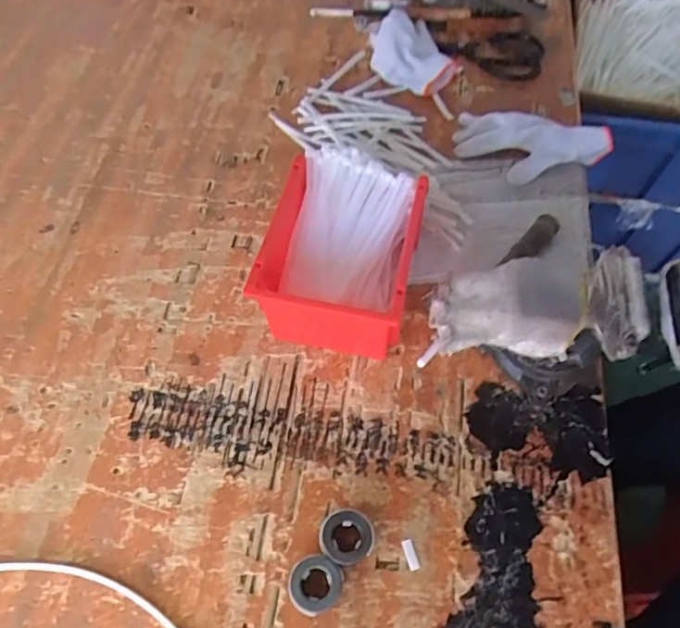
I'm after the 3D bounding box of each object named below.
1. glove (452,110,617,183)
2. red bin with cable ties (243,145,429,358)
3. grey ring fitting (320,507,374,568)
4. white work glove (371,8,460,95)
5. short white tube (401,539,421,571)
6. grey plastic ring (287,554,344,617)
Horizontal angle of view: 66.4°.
[{"bbox_3d":[0.262,-0.231,0.730,0.202,0.022,0.103,16,83,14],"label":"glove"},{"bbox_3d":[0.007,-0.067,0.585,0.147,0.114,0.198,11,63,7],"label":"red bin with cable ties"},{"bbox_3d":[0.007,0.205,0.482,0.050,0.033,0.049,-1,61,3],"label":"grey ring fitting"},{"bbox_3d":[0.108,-0.426,0.835,0.118,0.038,0.158,-24,63,-10],"label":"white work glove"},{"bbox_3d":[0.066,0.225,0.485,0.010,0.005,0.026,-16,61,-5],"label":"short white tube"},{"bbox_3d":[-0.020,0.240,0.462,0.047,0.032,0.044,-1,61,3],"label":"grey plastic ring"}]

